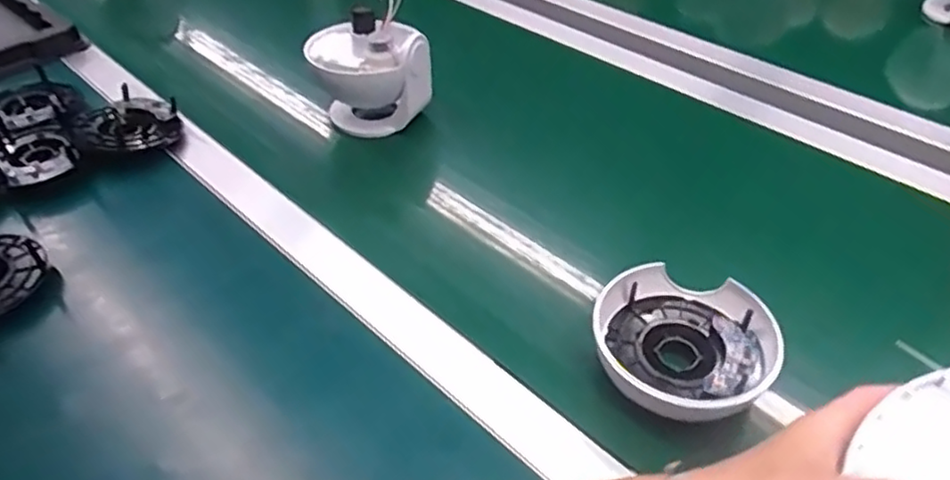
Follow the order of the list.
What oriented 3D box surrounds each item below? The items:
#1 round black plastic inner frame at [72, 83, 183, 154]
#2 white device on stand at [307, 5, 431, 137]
[{"bbox_3d":[-0.340,-0.115,0.673,0.087,0.027,0.080,11,44,14],"label":"round black plastic inner frame"},{"bbox_3d":[-0.104,-0.165,0.684,0.114,0.121,0.087,-7,42,-6],"label":"white device on stand"}]

